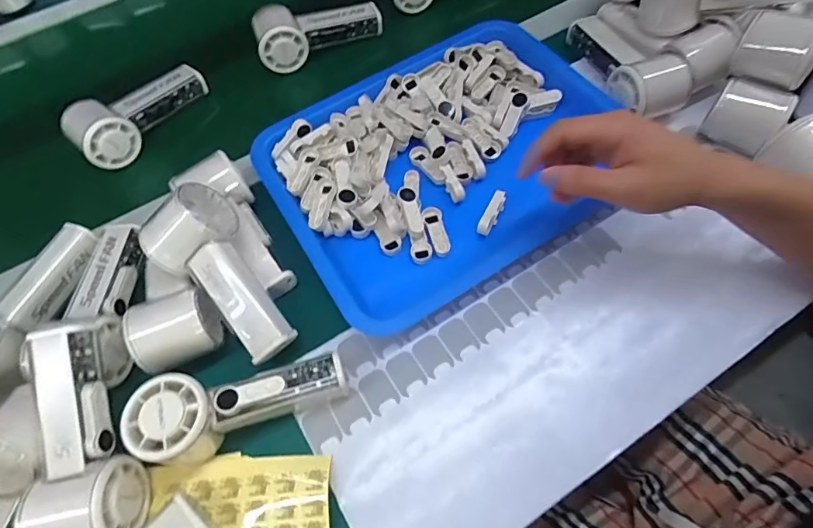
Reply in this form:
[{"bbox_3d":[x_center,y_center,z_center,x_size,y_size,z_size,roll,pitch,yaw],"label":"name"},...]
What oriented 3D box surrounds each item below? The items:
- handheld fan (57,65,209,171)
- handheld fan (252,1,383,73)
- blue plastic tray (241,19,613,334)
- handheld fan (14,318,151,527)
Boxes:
[{"bbox_3d":[-0.301,-0.176,0.517,0.063,0.047,0.151,35,69,20],"label":"handheld fan"},{"bbox_3d":[-0.104,-0.281,0.554,0.148,0.048,0.059,-13,62,-3],"label":"handheld fan"},{"bbox_3d":[0.040,-0.104,0.457,0.324,0.038,0.254,-30,64,-12],"label":"blue plastic tray"},{"bbox_3d":[-0.245,0.119,0.332,0.088,0.061,0.162,-14,78,-4],"label":"handheld fan"}]

